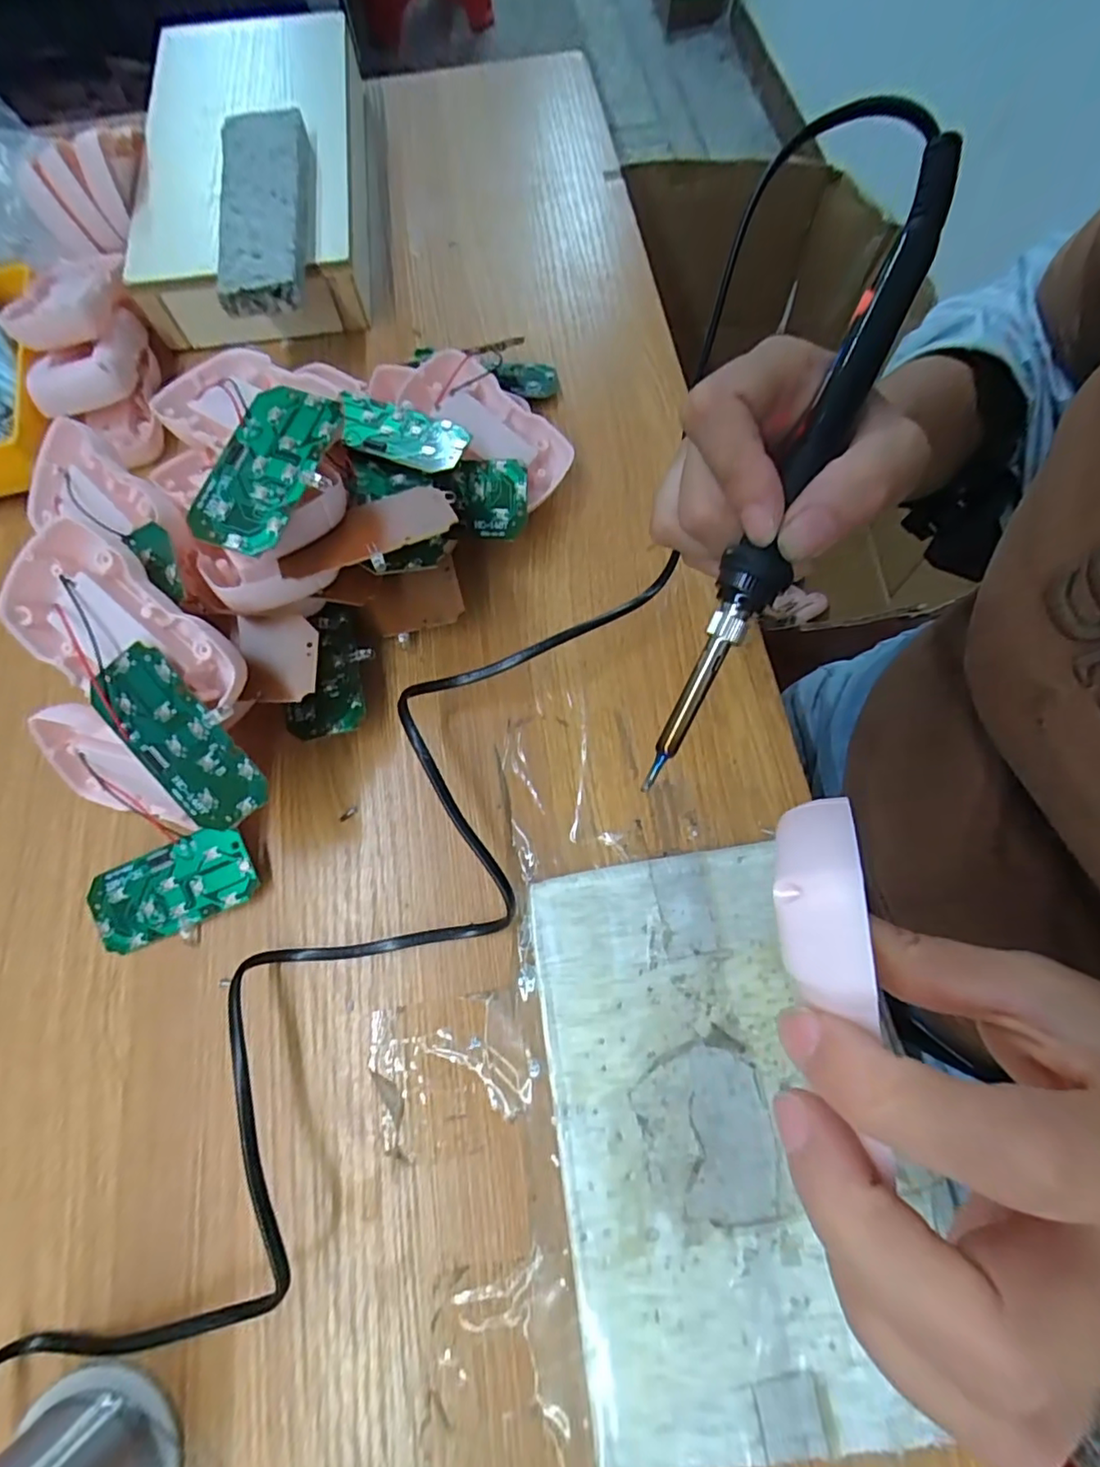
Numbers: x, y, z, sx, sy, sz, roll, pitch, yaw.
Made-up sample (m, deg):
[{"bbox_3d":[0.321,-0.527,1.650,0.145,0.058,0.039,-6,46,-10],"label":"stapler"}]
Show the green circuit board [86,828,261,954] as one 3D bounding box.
[{"bbox_3d":[-0.170,0.070,0.263,0.073,0.004,0.036,-24,87,0],"label":"green circuit board"}]

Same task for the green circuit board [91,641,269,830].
[{"bbox_3d":[-0.143,0.004,0.227,0.036,0.004,0.073,-33,102,11],"label":"green circuit board"}]

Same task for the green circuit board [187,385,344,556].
[{"bbox_3d":[-0.110,-0.103,0.228,0.037,0.004,0.072,16,77,3],"label":"green circuit board"}]

